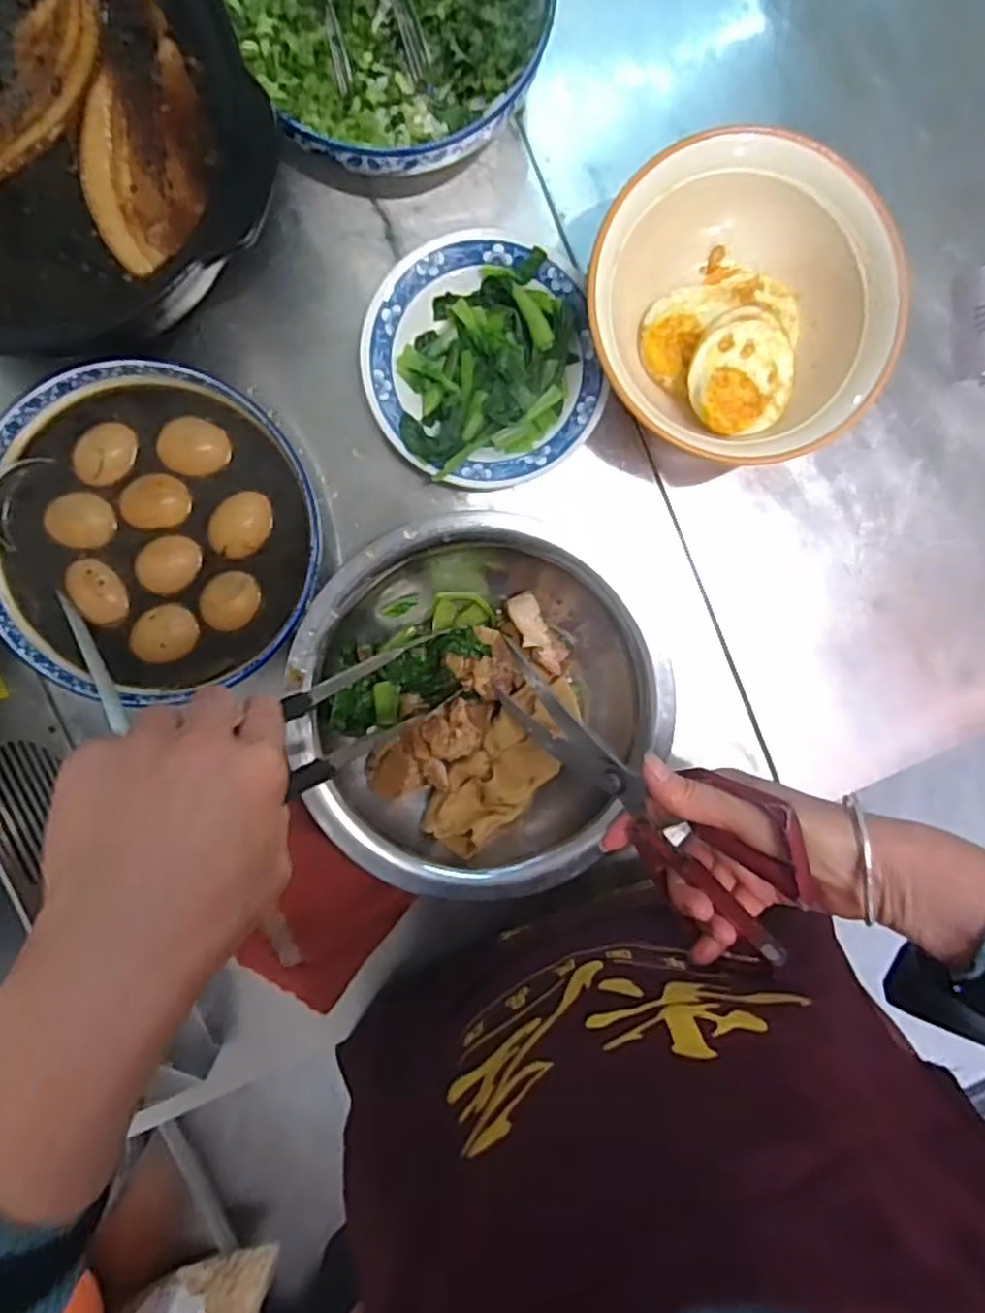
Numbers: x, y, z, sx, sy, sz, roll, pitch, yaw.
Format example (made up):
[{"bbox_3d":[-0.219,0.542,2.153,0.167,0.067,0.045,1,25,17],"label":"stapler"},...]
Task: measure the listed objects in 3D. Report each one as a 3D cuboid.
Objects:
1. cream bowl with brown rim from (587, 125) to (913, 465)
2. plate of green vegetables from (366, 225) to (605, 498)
[{"bbox_3d":[0.163,-0.239,0.509,0.198,0.086,0.215,-29,96,-3],"label":"cream bowl with brown rim"},{"bbox_3d":[-0.008,-0.209,0.523,0.165,0.048,0.174,-21,95,-4],"label":"plate of green vegetables"}]

